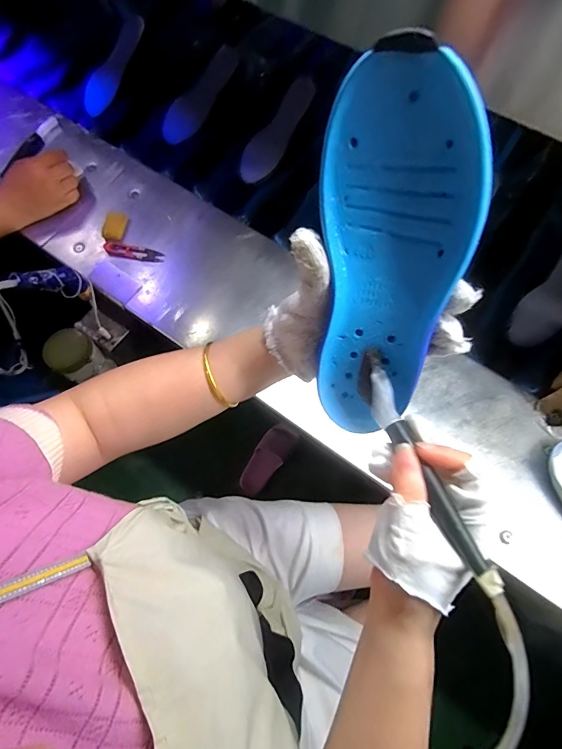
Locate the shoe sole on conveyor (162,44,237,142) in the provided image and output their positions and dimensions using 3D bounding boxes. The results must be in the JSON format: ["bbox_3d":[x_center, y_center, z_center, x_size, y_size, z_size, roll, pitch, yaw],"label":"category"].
[{"bbox_3d":[-0.160,-0.563,0.810,0.064,0.025,0.219,38,91,10],"label":"shoe sole on conveyor"}]

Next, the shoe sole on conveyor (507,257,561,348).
[{"bbox_3d":[0.450,-0.137,0.643,0.070,0.010,0.210,33,99,9],"label":"shoe sole on conveyor"}]

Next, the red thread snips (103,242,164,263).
[{"bbox_3d":[-0.249,-0.206,0.678,0.101,0.007,0.025,10,70,1],"label":"red thread snips"}]

